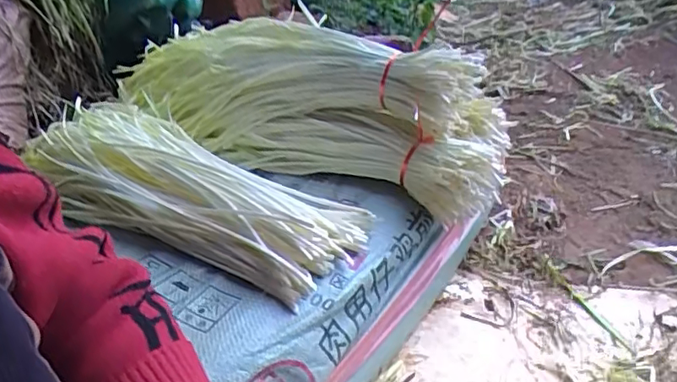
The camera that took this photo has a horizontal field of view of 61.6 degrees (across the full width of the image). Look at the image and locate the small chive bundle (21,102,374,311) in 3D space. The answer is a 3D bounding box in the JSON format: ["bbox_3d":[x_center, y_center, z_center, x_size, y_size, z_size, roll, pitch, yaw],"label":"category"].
[{"bbox_3d":[-0.178,-0.013,0.631,0.425,0.072,0.151,15,40,29],"label":"small chive bundle"}]

